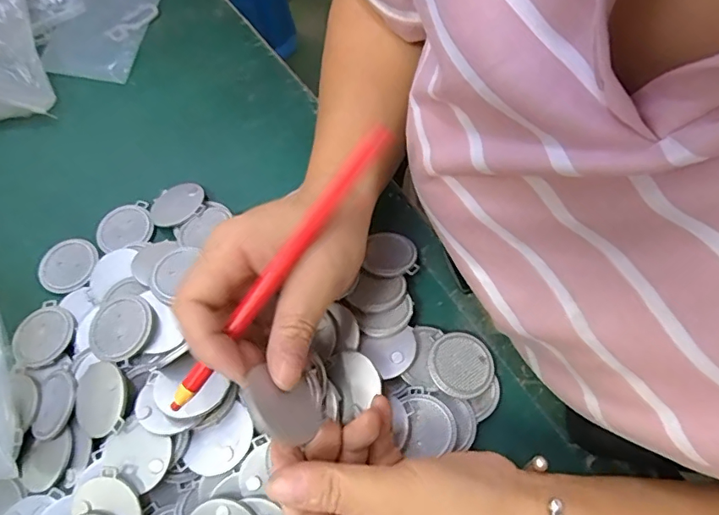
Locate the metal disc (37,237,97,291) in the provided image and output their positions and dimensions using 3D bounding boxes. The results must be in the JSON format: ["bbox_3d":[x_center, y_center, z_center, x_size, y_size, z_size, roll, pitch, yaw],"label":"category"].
[{"bbox_3d":[-0.206,0.005,0.351,0.037,0.004,0.040,-1,65,2],"label":"metal disc"}]

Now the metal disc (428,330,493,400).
[{"bbox_3d":[0.061,0.065,0.303,0.038,0.004,0.039,4,61,-7],"label":"metal disc"}]

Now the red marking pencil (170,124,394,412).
[{"bbox_3d":[-0.037,0.005,0.233,0.008,0.006,0.161,36,87,17],"label":"red marking pencil"}]

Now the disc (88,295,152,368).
[{"bbox_3d":[-0.143,0.042,0.298,0.038,0.004,0.039,-5,67,11],"label":"disc"}]

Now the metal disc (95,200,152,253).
[{"bbox_3d":[-0.171,-0.023,0.360,0.039,0.004,0.036,-1,65,2],"label":"metal disc"}]

